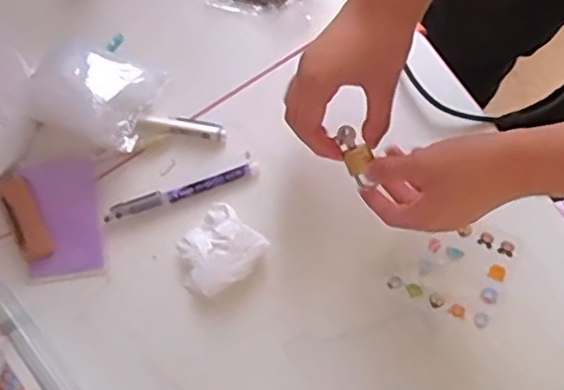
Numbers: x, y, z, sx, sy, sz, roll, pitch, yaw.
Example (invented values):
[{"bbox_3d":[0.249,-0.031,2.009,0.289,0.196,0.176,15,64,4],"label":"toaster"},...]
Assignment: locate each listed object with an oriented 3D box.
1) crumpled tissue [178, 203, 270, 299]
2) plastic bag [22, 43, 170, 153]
[{"bbox_3d":[-0.052,0.045,0.475,0.056,0.018,0.066,43,81,8],"label":"crumpled tissue"},{"bbox_3d":[-0.152,-0.084,0.488,0.091,0.043,0.087,17,78,3],"label":"plastic bag"}]

